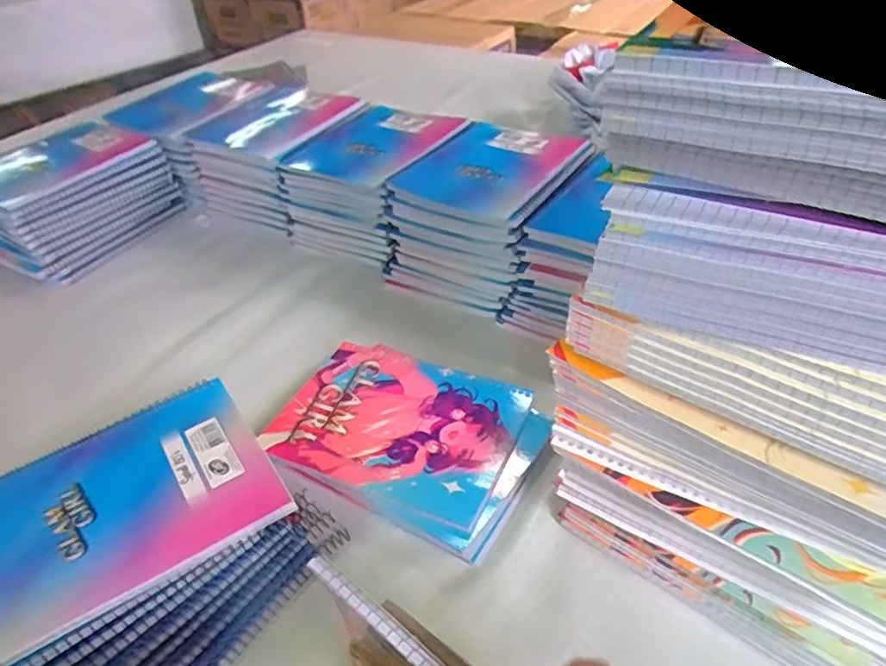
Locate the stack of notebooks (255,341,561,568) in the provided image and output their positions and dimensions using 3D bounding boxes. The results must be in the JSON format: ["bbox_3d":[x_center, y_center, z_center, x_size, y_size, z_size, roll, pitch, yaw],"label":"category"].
[{"bbox_3d":[-0.031,0.085,0.520,0.218,0.022,0.155,17,44,23],"label":"stack of notebooks"}]

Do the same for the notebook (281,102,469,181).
[{"bbox_3d":[-0.079,-0.235,0.748,0.156,0.020,0.184,19,45,26],"label":"notebook"}]

